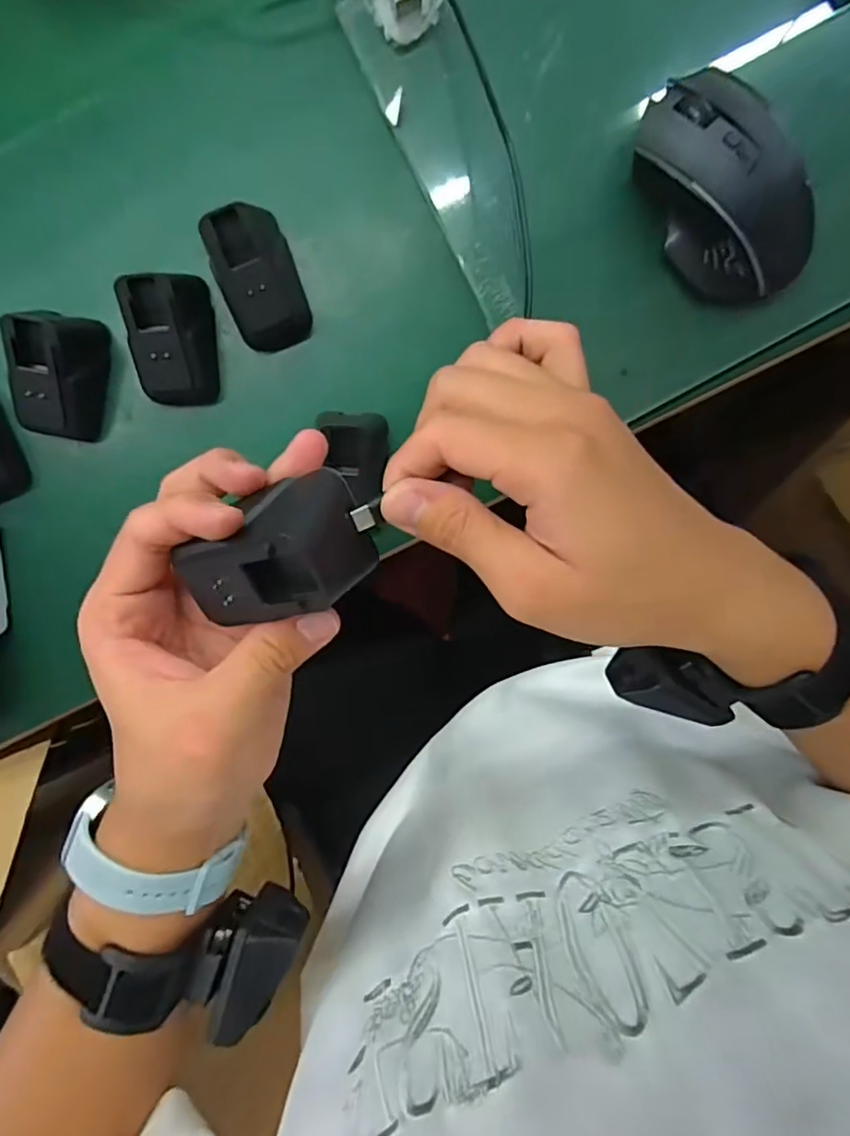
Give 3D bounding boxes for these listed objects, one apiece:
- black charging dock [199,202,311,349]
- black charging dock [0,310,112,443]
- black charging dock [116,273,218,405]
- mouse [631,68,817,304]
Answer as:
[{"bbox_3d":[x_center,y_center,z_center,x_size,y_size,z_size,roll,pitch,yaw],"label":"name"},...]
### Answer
[{"bbox_3d":[-0.092,-0.161,0.318,0.042,0.042,0.069,-19,97,2],"label":"black charging dock"},{"bbox_3d":[-0.205,-0.108,0.321,0.035,0.045,0.066,8,98,-1],"label":"black charging dock"},{"bbox_3d":[-0.141,-0.126,0.321,0.037,0.042,0.066,-2,98,0],"label":"black charging dock"},{"bbox_3d":[0.161,-0.200,0.310,0.061,0.045,0.115,-37,96,4],"label":"mouse"}]

